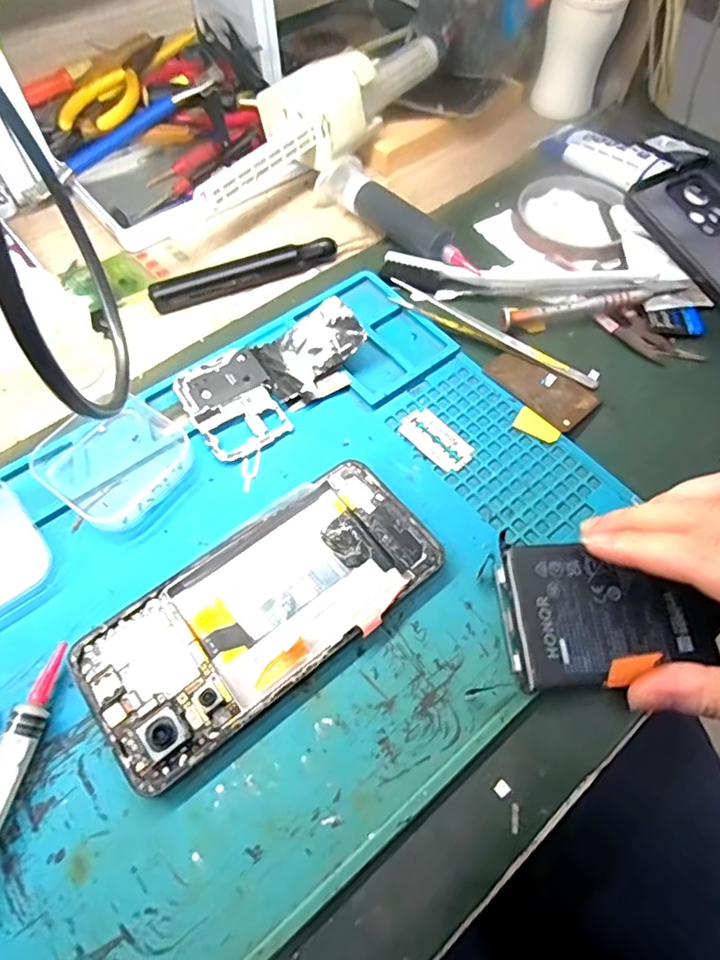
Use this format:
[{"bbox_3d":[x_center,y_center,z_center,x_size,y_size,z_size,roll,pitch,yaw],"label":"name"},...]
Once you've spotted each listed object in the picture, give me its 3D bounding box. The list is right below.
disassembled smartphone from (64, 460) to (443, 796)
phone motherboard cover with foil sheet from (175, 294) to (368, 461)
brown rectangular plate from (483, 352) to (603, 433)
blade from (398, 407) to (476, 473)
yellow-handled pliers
[{"bbox_3d":[-0.042,0.057,0.249,0.158,0.009,0.073,-35,67,-19],"label":"disassembled smartphone"},{"bbox_3d":[-0.045,-0.059,0.310,0.105,0.011,0.062,-33,74,-10],"label":"phone motherboard cover with foil sheet"},{"bbox_3d":[0.104,-0.055,0.317,0.035,0.004,0.061,-39,68,-20],"label":"brown rectangular plate"},{"bbox_3d":[0.042,-0.023,0.299,0.023,0.004,0.043,-39,68,-20],"label":"blade"},{"bbox_3d":[-0.180,-0.309,0.427,0.038,0.015,0.130,16,62,8],"label":"yellow-handled pliers"}]

